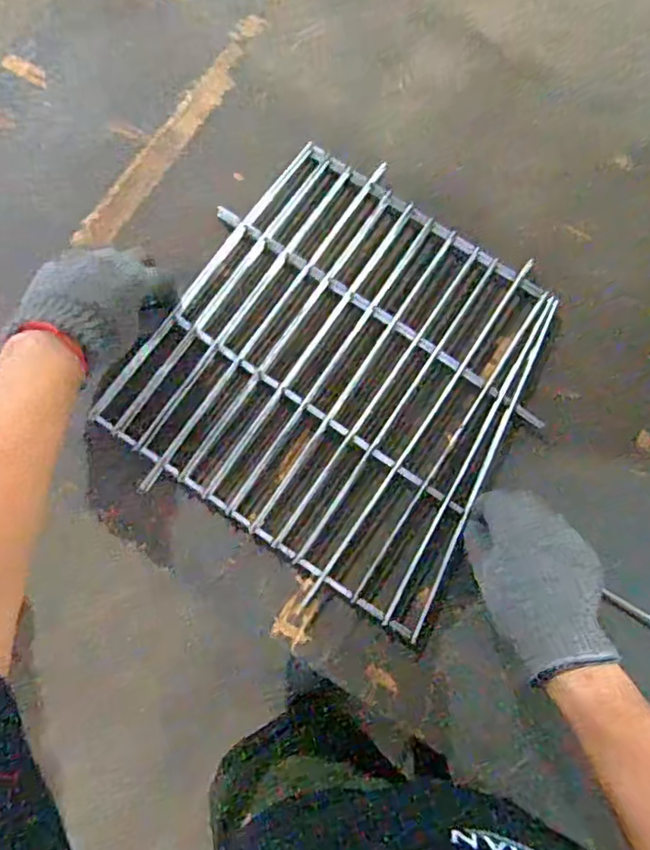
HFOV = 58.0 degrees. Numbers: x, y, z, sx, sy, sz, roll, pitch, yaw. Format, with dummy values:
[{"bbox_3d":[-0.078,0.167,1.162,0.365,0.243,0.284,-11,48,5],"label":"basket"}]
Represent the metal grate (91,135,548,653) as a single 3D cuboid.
[{"bbox_3d":[0.025,-0.052,0.553,0.333,0.015,0.351,33,79,6],"label":"metal grate"}]

